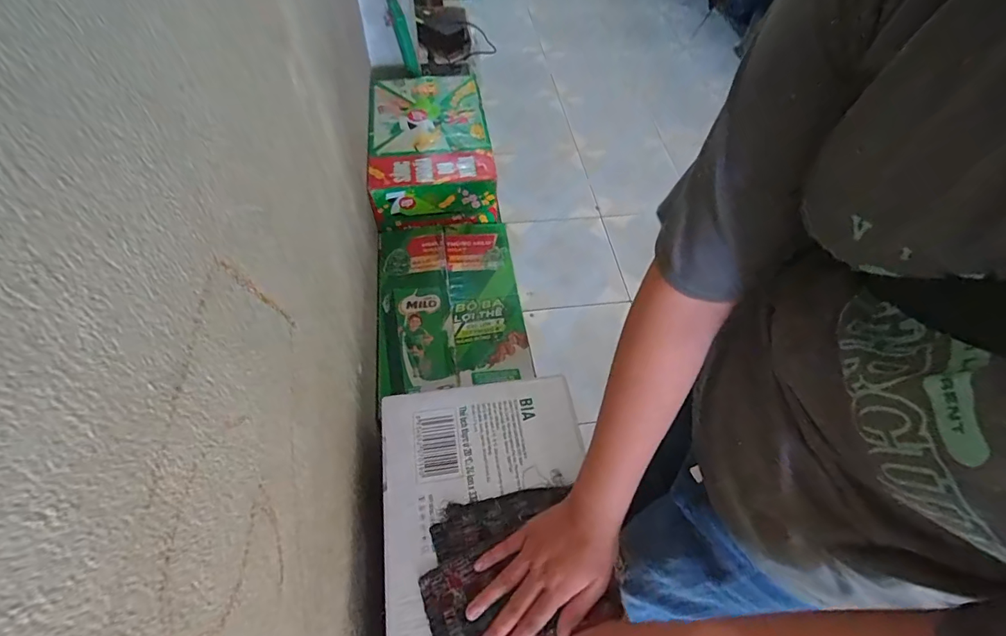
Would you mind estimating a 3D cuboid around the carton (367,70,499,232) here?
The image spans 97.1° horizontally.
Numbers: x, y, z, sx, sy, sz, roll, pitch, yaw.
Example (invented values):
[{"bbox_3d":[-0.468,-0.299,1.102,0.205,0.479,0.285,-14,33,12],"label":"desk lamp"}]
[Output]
[{"bbox_3d":[-0.158,-0.362,0.942,0.240,0.121,0.365,-8,58,-8],"label":"carton"}]

